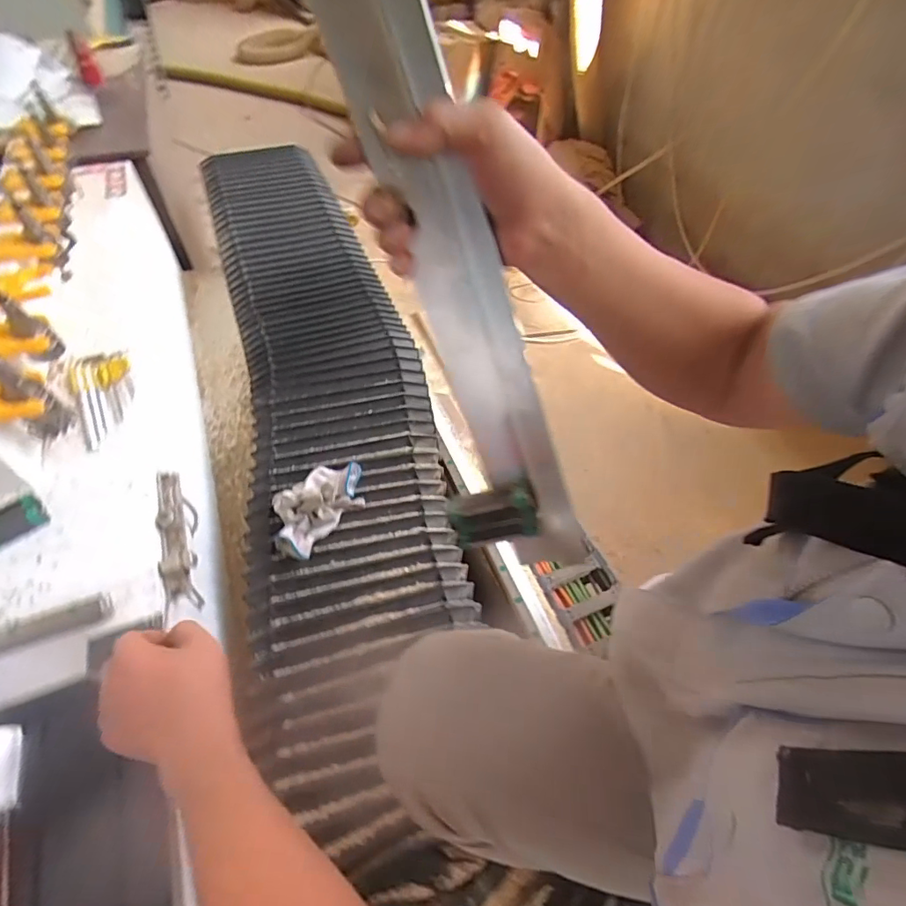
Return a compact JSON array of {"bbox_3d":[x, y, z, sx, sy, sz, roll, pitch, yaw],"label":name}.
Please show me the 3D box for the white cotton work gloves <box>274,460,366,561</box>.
[{"bbox_3d":[-0.230,0.086,0.844,0.107,0.059,0.187,32,58,19],"label":"white cotton work gloves"}]

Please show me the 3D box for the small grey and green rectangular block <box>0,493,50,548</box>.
[{"bbox_3d":[-0.568,0.092,0.625,0.050,0.024,0.082,36,59,21],"label":"small grey and green rectangular block"}]

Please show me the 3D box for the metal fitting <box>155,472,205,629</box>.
[{"bbox_3d":[-0.378,0.103,0.676,0.047,0.039,0.203,-15,56,-14],"label":"metal fitting"}]

